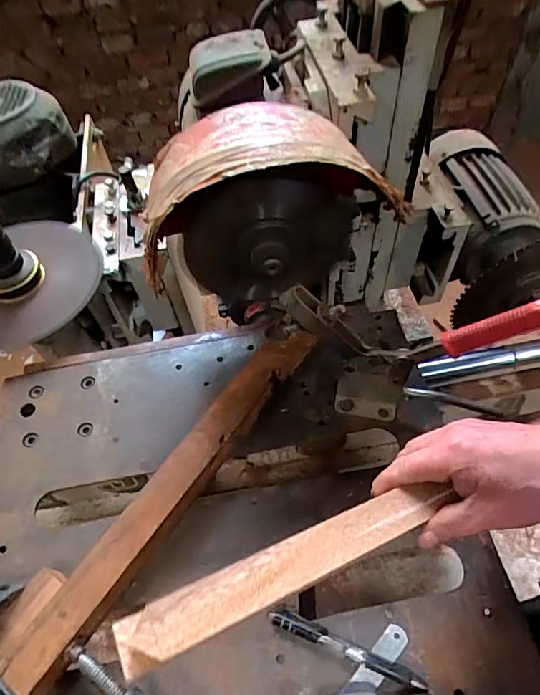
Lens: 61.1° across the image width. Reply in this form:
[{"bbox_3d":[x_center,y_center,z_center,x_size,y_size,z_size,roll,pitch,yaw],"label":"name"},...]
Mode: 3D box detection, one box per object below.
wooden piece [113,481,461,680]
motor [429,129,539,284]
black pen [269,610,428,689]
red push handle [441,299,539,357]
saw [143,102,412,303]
[{"bbox_3d":[0.024,0.135,0.297,0.236,0.014,0.031,-14,56,-26],"label":"wooden piece"},{"bbox_3d":[0.362,-0.249,0.806,0.133,0.135,0.261,-10,57,-3],"label":"motor"},{"bbox_3d":[0.065,0.264,0.402,0.137,0.010,0.013,17,60,14],"label":"black pen"},{"bbox_3d":[0.193,-0.016,0.387,0.096,0.028,0.015,-24,45,41],"label":"red push handle"},{"bbox_3d":[-0.002,-0.141,0.503,0.266,0.204,0.115,-10,57,-3],"label":"saw"}]

